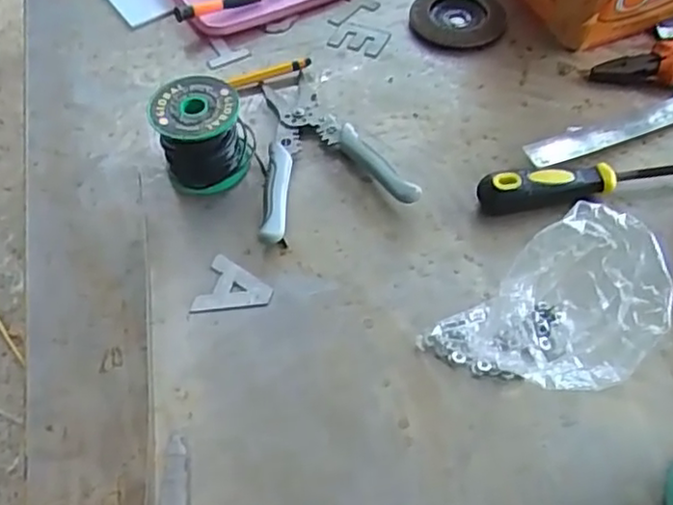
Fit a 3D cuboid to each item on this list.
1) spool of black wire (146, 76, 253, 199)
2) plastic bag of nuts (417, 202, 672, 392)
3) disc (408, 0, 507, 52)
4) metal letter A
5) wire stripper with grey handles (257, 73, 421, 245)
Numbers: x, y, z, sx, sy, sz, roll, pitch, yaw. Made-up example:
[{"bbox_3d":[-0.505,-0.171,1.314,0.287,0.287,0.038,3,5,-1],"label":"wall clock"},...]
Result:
[{"bbox_3d":[-0.108,-0.096,0.547,0.074,0.073,0.065,-3,54,0],"label":"spool of black wire"},{"bbox_3d":[0.117,0.049,0.394,0.118,0.134,0.088,4,54,5],"label":"plastic bag of nuts"},{"bbox_3d":[0.123,-0.241,0.680,0.095,0.012,0.095,-1,54,1],"label":"disc"},{"bbox_3d":[-0.074,0.028,0.494,0.053,0.004,0.049,12,55,11],"label":"metal letter A"},{"bbox_3d":[-0.024,-0.095,0.570,0.124,0.029,0.181,-16,55,-9],"label":"wire stripper with grey handles"}]

